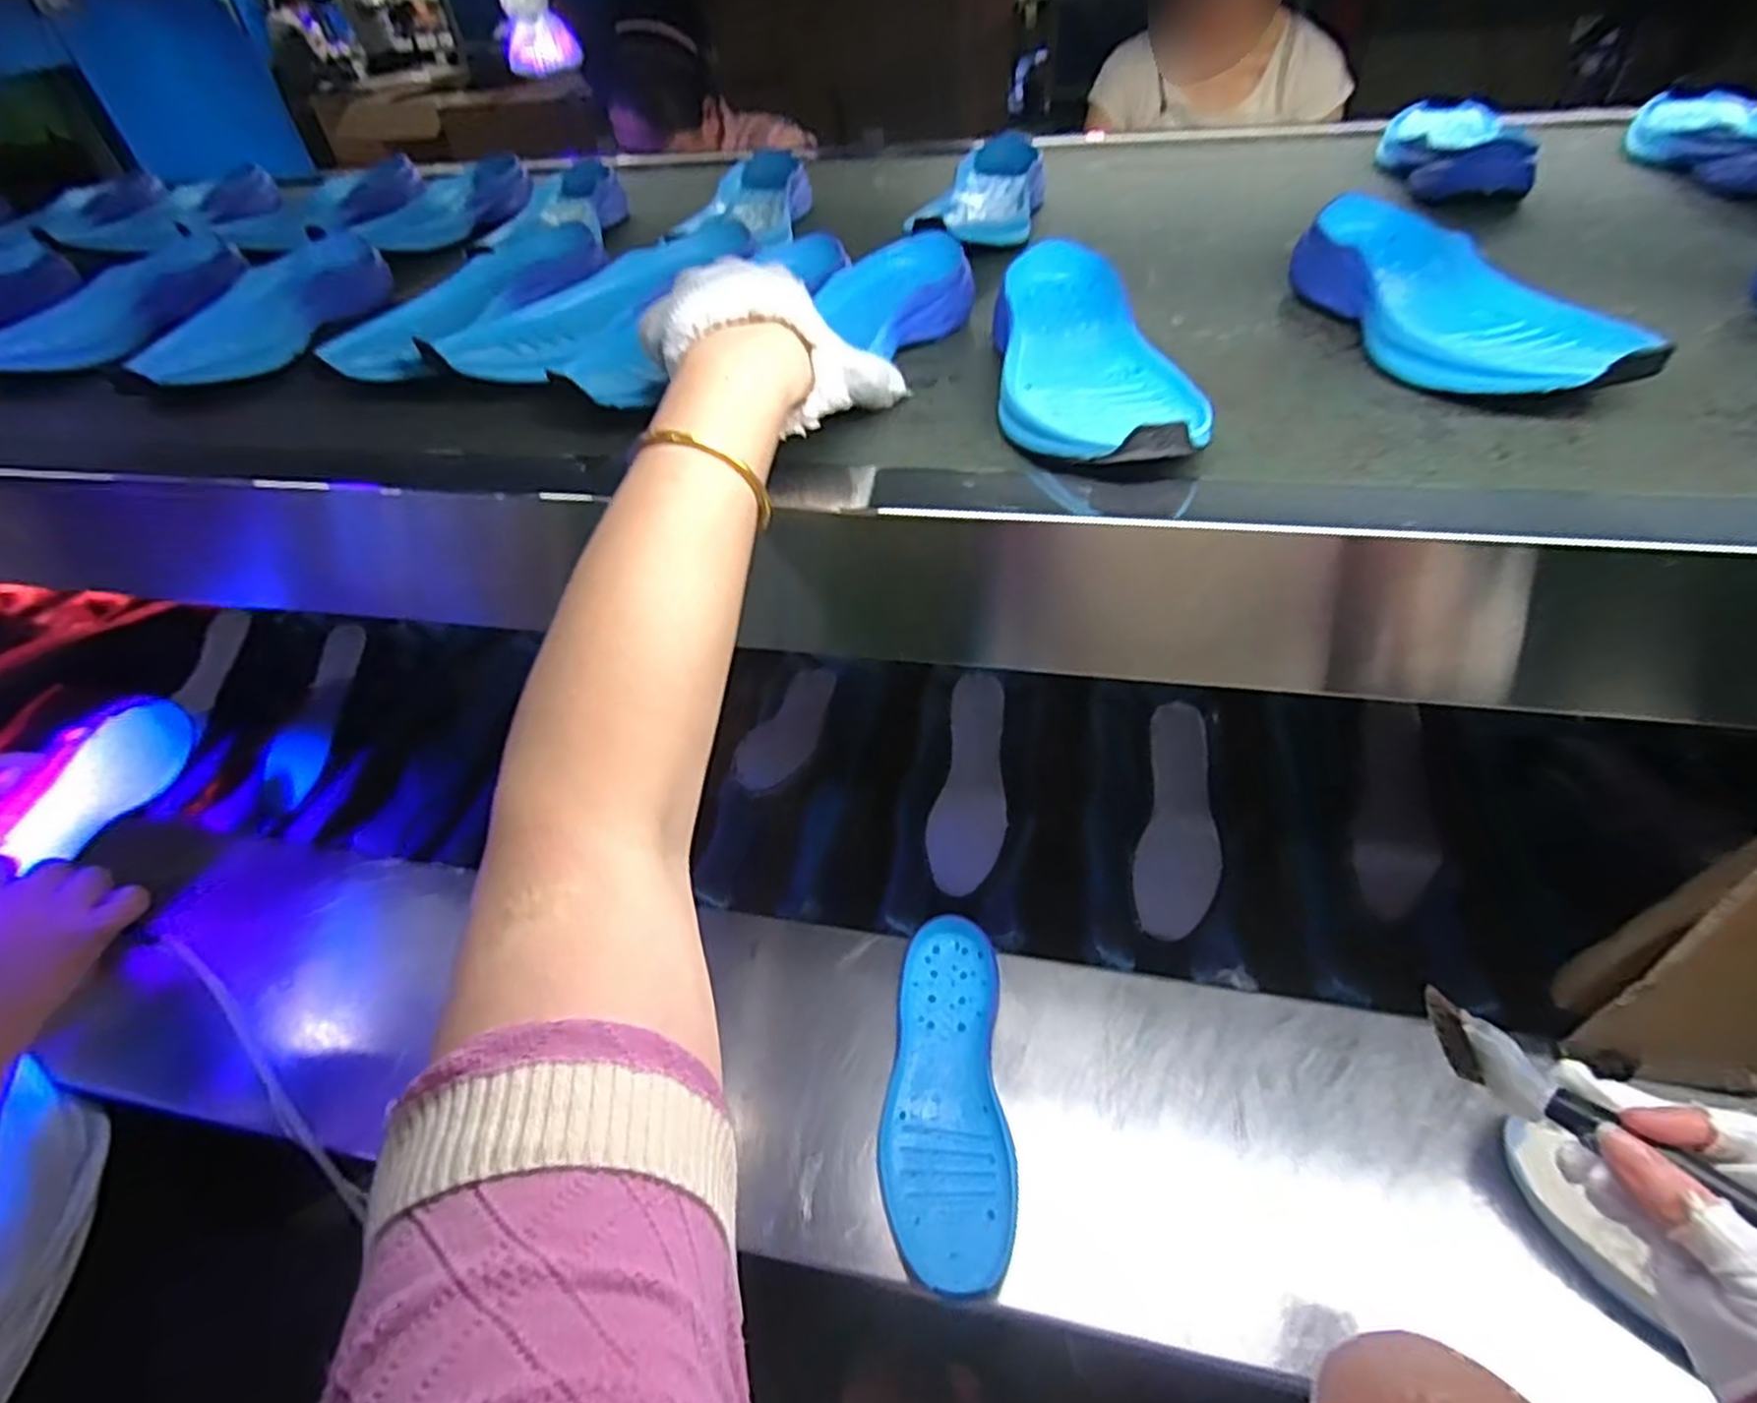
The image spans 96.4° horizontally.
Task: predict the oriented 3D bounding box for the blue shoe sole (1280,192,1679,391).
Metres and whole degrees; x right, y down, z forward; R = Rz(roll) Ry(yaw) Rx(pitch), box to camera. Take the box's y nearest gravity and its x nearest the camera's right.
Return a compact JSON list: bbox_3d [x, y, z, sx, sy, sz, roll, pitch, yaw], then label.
[{"bbox_3d":[0.324,-0.232,0.457,0.094,0.046,0.257,-7,43,-3],"label":"blue shoe sole"}]

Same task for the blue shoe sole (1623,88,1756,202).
[{"bbox_3d":[0.713,-0.479,0.671,0.086,0.046,0.263,5,44,10],"label":"blue shoe sole"}]

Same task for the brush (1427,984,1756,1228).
[{"bbox_3d":[0.306,0.182,0.319,0.010,0.032,0.163,-25,32,-21],"label":"brush"}]

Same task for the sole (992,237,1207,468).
[{"bbox_3d":[0.112,-0.199,0.447,0.091,0.041,0.262,-3,43,1],"label":"sole"}]

